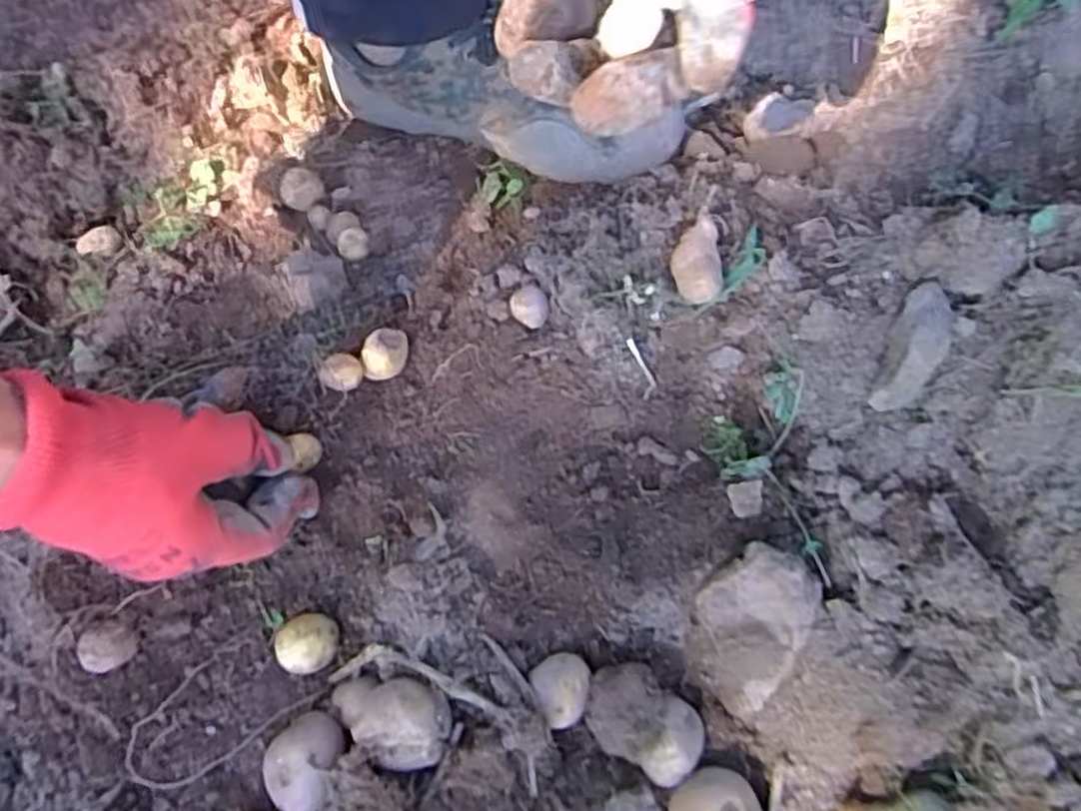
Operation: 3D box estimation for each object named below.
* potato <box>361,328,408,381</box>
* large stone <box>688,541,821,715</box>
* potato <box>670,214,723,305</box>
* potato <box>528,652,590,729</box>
[{"bbox_3d":[-0.078,-0.024,0.396,0.020,0.021,0.025,4,72,2],"label":"potato"},{"bbox_3d":[0.092,0.096,0.347,0.046,0.038,0.065,27,70,10],"label":"large stone"},{"bbox_3d":[0.077,-0.071,0.390,0.024,0.015,0.041,-7,66,-6],"label":"potato"},{"bbox_3d":[0.011,0.126,0.353,0.026,0.019,0.029,-25,73,-7],"label":"potato"}]

